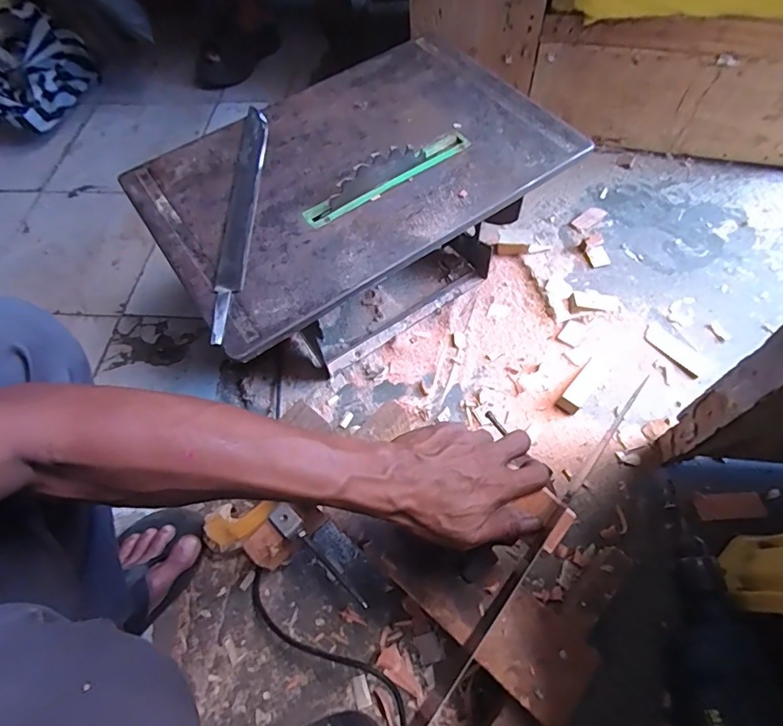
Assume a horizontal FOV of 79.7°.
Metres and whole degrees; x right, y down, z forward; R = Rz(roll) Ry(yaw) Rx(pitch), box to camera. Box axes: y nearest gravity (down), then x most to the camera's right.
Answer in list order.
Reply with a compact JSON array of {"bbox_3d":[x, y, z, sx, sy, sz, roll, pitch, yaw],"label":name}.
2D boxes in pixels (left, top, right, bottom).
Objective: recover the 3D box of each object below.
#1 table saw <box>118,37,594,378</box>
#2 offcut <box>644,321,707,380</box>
[{"bbox_3d":[-0.041,-0.193,0.684,0.494,0.248,0.332,-32,63,-12],"label":"table saw"},{"bbox_3d":[0.417,-0.020,0.692,0.038,0.004,0.097,-33,63,-12],"label":"offcut"}]

